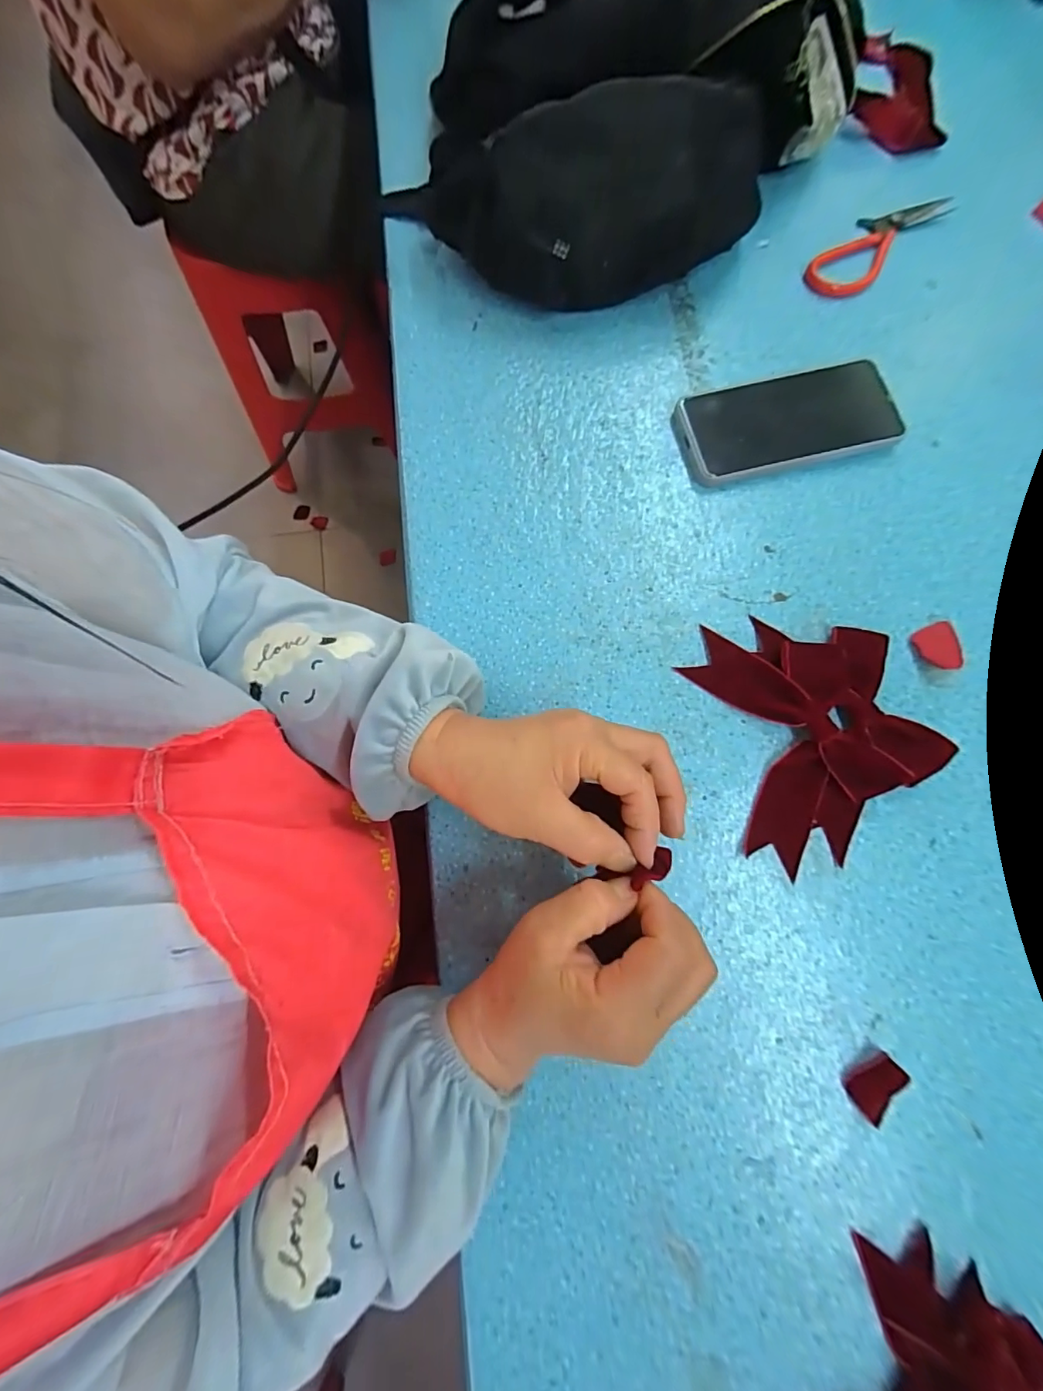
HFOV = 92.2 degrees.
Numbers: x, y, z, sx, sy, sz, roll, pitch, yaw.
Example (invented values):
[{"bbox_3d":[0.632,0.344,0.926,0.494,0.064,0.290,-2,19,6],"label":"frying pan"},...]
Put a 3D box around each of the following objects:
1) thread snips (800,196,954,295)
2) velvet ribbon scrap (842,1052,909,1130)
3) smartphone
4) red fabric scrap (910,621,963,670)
[{"bbox_3d":[0.311,-0.398,0.438,0.154,0.007,0.049,-43,80,-9],"label":"thread snips"},{"bbox_3d":[0.209,0.229,0.295,0.034,0.004,0.025,-42,80,-8],"label":"velvet ribbon scrap"},{"bbox_3d":[0.204,-0.212,0.390,0.157,0.017,0.076,-11,77,-2],"label":"smartphone"},{"bbox_3d":[0.298,-0.034,0.355,0.034,0.004,0.034,0,77,1],"label":"red fabric scrap"}]

